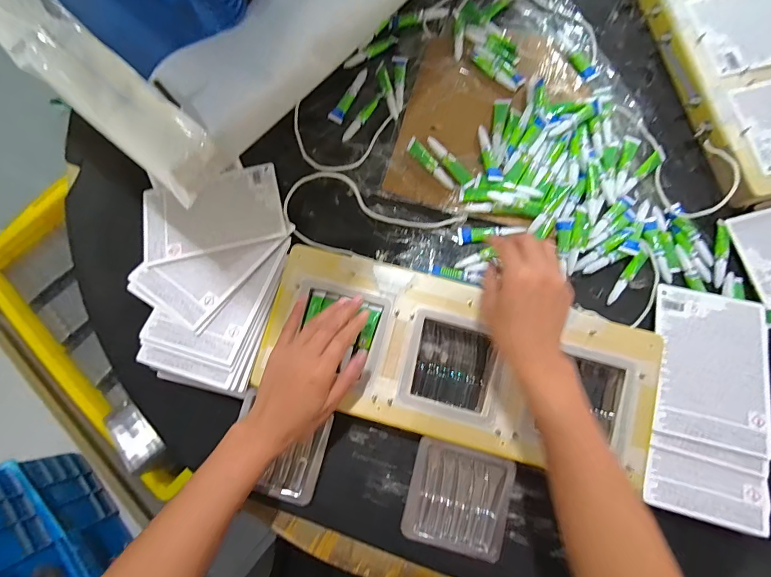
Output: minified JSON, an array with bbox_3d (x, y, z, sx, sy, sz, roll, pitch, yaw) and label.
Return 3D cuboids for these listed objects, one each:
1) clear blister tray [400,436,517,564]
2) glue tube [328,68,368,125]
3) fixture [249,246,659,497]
[{"bbox_3d":[0.077,0.225,0.429,0.103,0.020,0.103,15,79,5],"label":"clear blister tray"},{"bbox_3d":[-0.049,-0.262,0.544,0.020,0.009,0.085,27,80,7],"label":"glue tube"},{"bbox_3d":[0.077,0.080,0.451,0.424,0.037,0.174,18,76,5],"label":"fixture"}]

